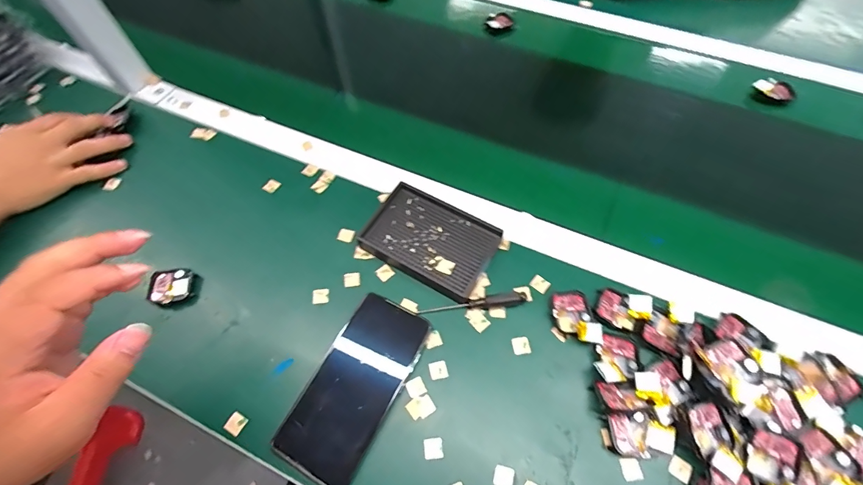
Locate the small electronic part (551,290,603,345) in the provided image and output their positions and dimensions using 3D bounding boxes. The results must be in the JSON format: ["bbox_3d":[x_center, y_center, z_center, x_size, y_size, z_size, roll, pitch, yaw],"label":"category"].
[{"bbox_3d":[0.142,0.075,0.388,0.039,0.016,0.057,-10,61,-6],"label":"small electronic part"}]

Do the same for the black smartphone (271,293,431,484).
[{"bbox_3d":[-0.069,0.130,0.358,0.077,0.012,0.160,27,65,11],"label":"black smartphone"}]

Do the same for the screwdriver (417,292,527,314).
[{"bbox_3d":[0.042,0.063,0.399,0.109,0.011,0.012,-6,60,-4],"label":"screwdriver"}]

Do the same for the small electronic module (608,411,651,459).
[{"bbox_3d":[0.172,0.168,0.339,0.032,0.012,0.035,-1,60,-1],"label":"small electronic module"}]

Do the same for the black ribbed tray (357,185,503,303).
[{"bbox_3d":[0.000,-0.003,0.433,0.133,0.023,0.094,28,64,15],"label":"black ribbed tray"}]

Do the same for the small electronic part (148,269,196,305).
[{"bbox_3d":[-0.276,0.048,0.413,0.039,0.016,0.037,1,60,0],"label":"small electronic part"}]

